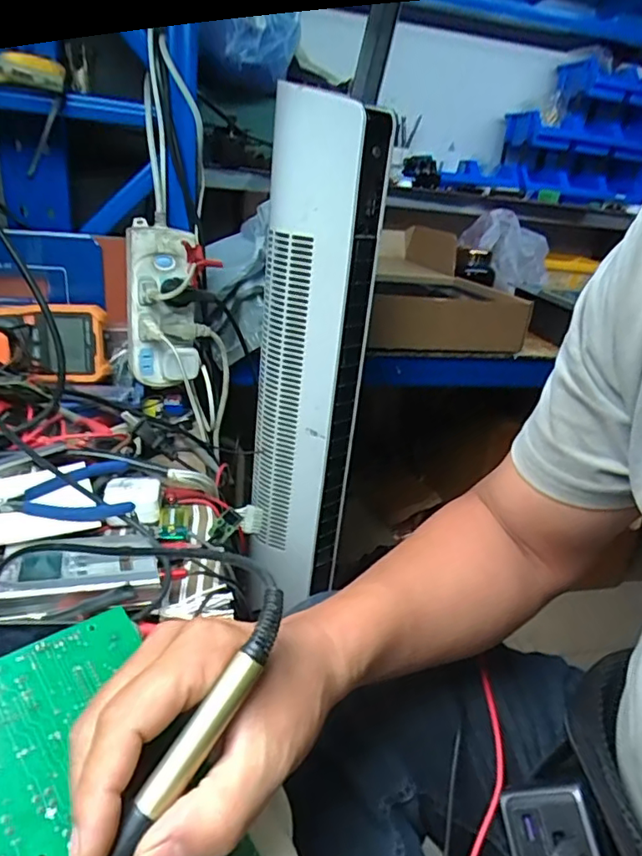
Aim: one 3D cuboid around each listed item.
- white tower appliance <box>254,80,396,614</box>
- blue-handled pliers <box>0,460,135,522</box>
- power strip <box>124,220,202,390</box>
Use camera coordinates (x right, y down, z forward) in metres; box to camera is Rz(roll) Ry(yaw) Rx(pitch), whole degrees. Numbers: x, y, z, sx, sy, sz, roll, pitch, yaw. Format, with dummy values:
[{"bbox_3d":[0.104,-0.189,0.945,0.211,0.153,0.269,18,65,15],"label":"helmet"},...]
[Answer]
[{"bbox_3d":[-0.017,-0.076,0.765,0.132,0.638,0.115,3,23,-9],"label":"white tower appliance"},{"bbox_3d":[-0.217,0.057,0.460,0.114,0.021,0.084,-3,25,-22],"label":"blue-handled pliers"},{"bbox_3d":[-0.184,-0.137,0.655,0.084,0.177,0.058,3,24,-10],"label":"power strip"}]

